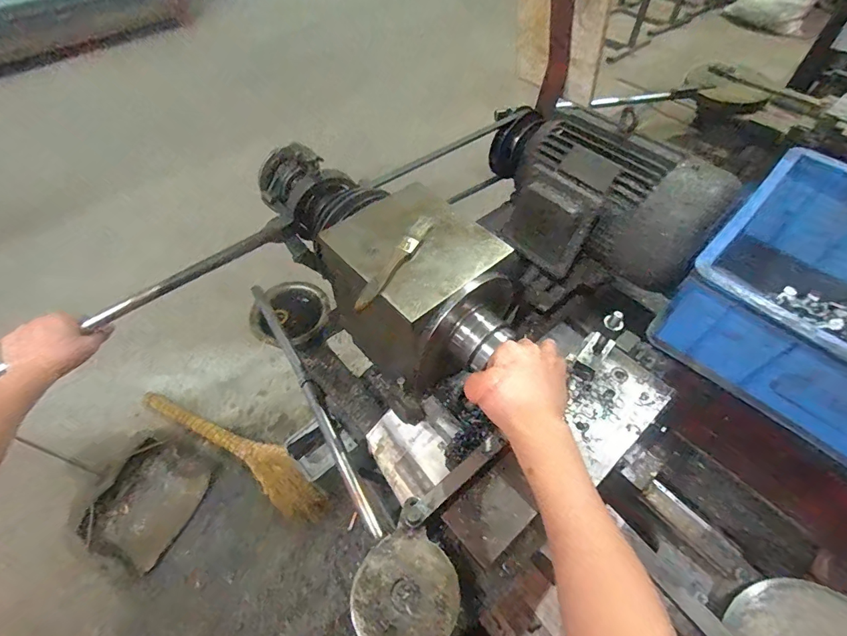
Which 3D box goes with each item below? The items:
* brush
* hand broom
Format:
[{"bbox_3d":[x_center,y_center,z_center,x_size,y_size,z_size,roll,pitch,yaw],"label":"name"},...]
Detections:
[{"bbox_3d":[-0.029,-0.065,0.479,0.017,0.012,0.152,23,57,16],"label":"brush"},{"bbox_3d":[-0.597,0.399,1.338,0.735,0.051,0.137,25,57,17],"label":"hand broom"}]

